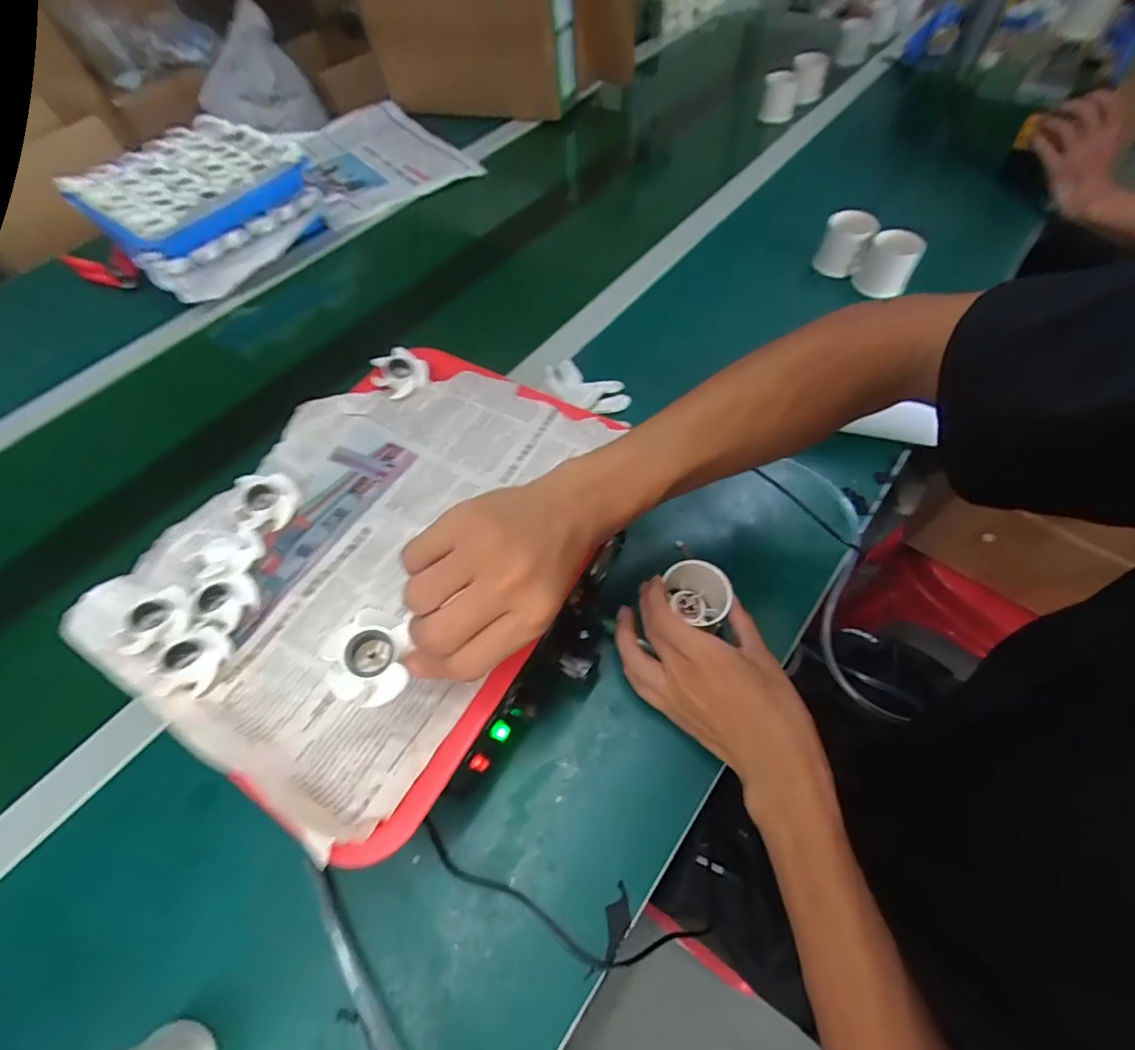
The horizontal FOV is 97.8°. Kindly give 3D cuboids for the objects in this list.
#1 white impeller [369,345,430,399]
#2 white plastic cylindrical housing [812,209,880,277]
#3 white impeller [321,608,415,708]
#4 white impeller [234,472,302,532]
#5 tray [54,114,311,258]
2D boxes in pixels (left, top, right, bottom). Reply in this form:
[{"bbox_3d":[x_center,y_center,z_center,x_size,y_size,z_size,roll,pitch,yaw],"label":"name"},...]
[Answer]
[{"bbox_3d":[-0.146,-0.133,0.435,0.042,0.022,0.042,-2,58,3],"label":"white impeller"},{"bbox_3d":[0.344,-0.351,0.614,0.060,0.060,0.067,23,63,17],"label":"white plastic cylindrical housing"},{"bbox_3d":[-0.095,0.065,0.241,0.039,0.017,0.041,-12,58,-3],"label":"white impeller"},{"bbox_3d":[-0.228,-0.021,0.374,0.043,0.020,0.043,32,66,21],"label":"white impeller"},{"bbox_3d":[-0.560,-0.505,0.722,0.309,0.047,0.245,33,66,22],"label":"tray"}]

